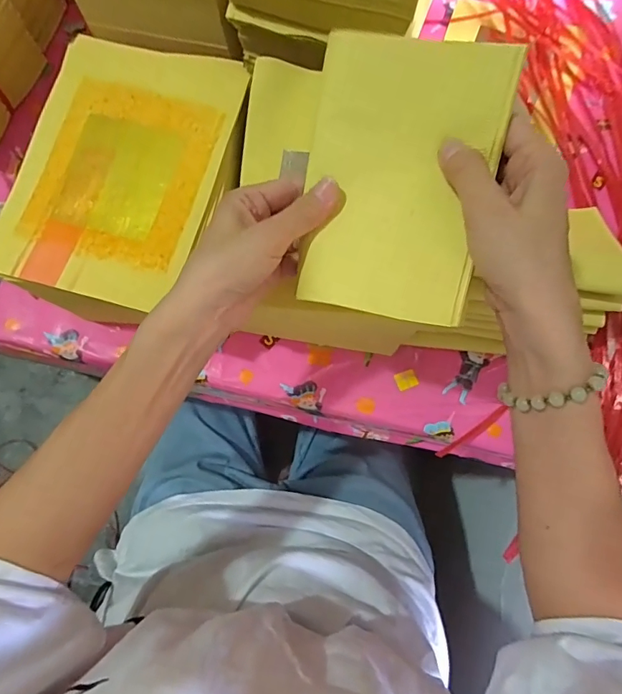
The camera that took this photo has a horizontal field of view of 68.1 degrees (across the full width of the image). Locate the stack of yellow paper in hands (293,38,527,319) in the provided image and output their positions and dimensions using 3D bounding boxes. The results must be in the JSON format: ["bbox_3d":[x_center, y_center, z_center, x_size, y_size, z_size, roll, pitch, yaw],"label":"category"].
[{"bbox_3d":[0.052,-0.101,0.283,0.111,0.018,0.158,14,97,15],"label":"stack of yellow paper in hands"}]

